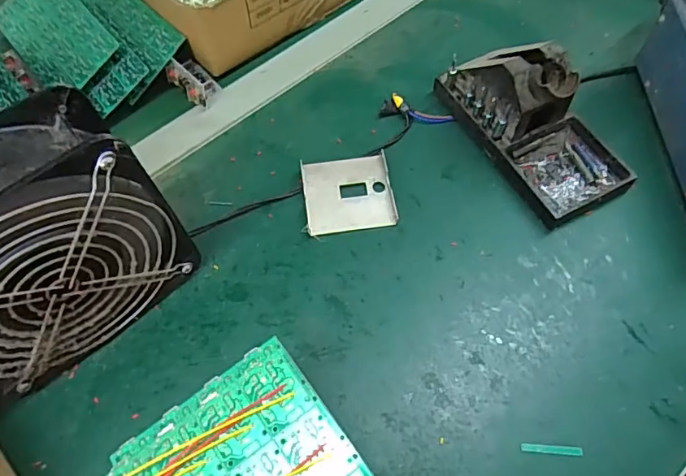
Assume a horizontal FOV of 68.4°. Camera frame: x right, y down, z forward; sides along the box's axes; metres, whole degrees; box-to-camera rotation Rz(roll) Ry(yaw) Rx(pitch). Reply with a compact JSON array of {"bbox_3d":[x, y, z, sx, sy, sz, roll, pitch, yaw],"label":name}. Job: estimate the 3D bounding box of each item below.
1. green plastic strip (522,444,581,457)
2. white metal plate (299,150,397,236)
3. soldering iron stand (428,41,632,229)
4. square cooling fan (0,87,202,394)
[{"bbox_3d":[0.125,0.127,0.302,0.035,0.004,0.005,3,62,4],"label":"green plastic strip"},{"bbox_3d":[0.004,-0.036,0.396,0.068,0.009,0.063,-8,62,-2],"label":"white metal plate"},{"bbox_3d":[0.149,-0.097,0.383,0.080,0.068,0.157,-24,63,-10],"label":"soldering iron stand"},{"bbox_3d":[-0.179,0.013,0.296,0.156,0.151,0.067,-35,66,-15],"label":"square cooling fan"}]

